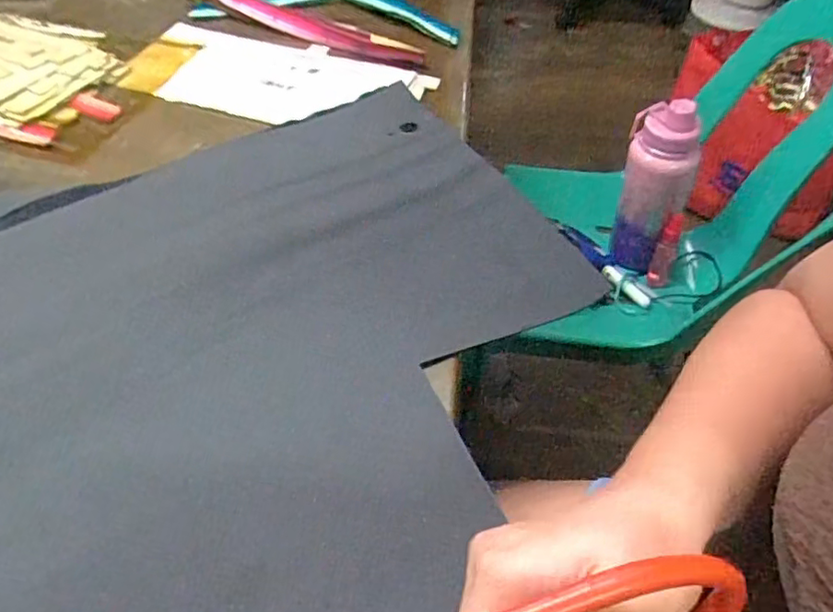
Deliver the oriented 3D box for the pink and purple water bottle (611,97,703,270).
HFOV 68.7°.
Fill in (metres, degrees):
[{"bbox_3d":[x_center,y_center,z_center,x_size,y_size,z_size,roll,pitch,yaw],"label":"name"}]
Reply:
[{"bbox_3d":[0.314,-0.156,0.816,0.091,0.241,0.083,18,52,17],"label":"pink and purple water bottle"}]

